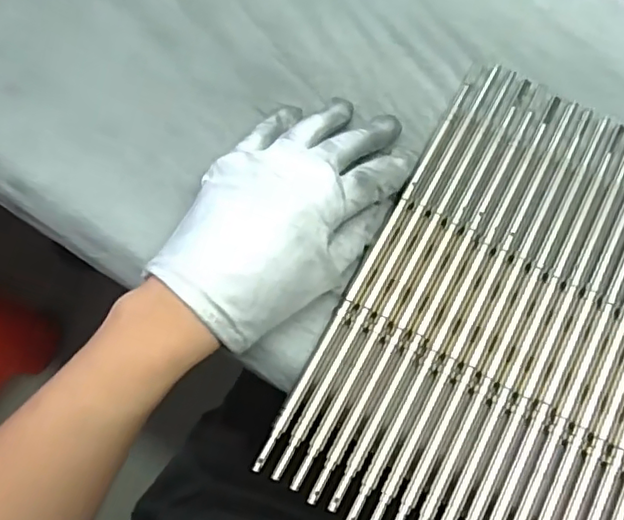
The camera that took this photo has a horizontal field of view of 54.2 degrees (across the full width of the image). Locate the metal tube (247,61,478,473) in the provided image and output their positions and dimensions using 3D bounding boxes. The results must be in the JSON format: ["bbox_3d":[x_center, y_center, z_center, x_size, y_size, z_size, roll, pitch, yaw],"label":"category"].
[{"bbox_3d":[0.037,-0.009,0.326,0.007,0.004,0.258,28,72,8],"label":"metal tube"}]

